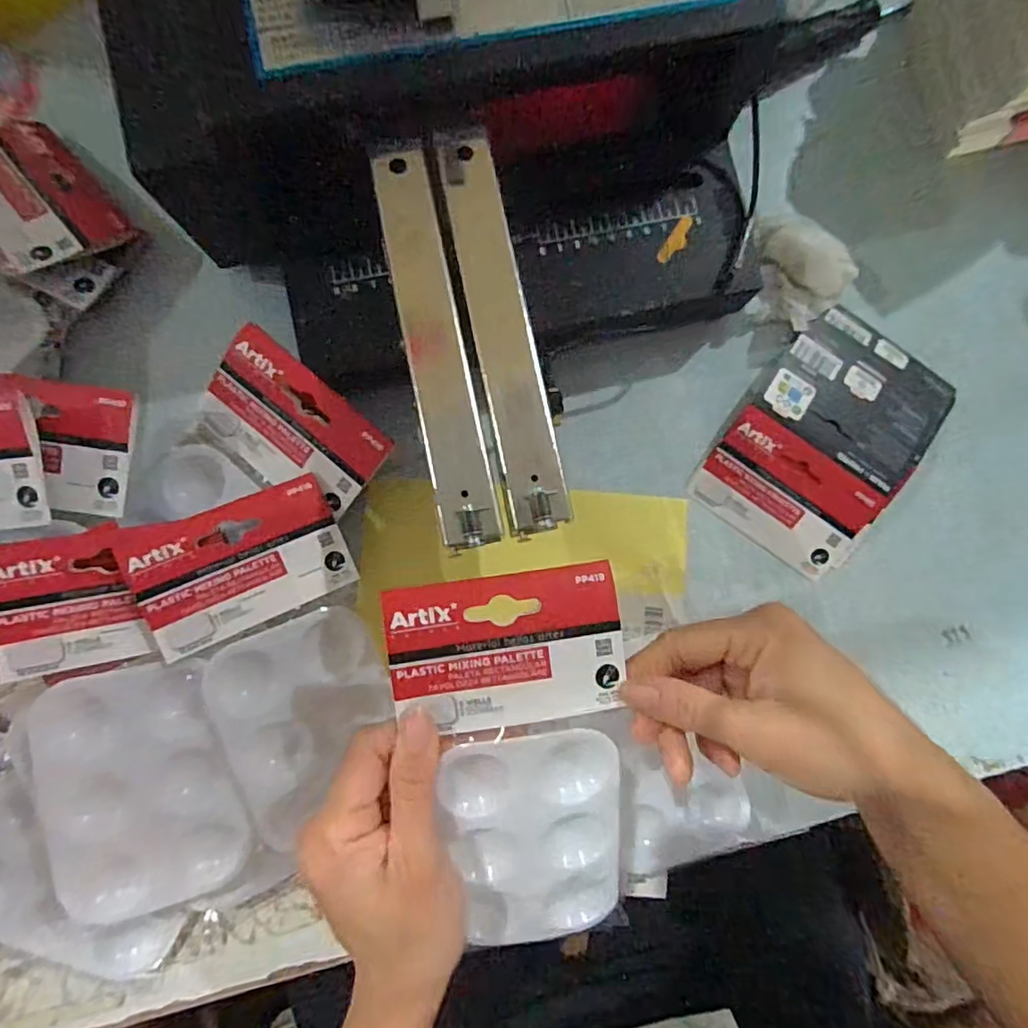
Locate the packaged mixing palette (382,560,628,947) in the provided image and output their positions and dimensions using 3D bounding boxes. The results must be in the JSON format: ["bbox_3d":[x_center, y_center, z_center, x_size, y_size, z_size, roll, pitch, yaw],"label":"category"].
[{"bbox_3d":[0.007,0.117,0.264,0.096,0.021,0.182,-9,103,-2],"label":"packaged mixing palette"}]

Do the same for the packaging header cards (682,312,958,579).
[{"bbox_3d":[0.195,-0.048,0.360,0.109,0.020,0.153,37,87,0],"label":"packaging header cards"}]

